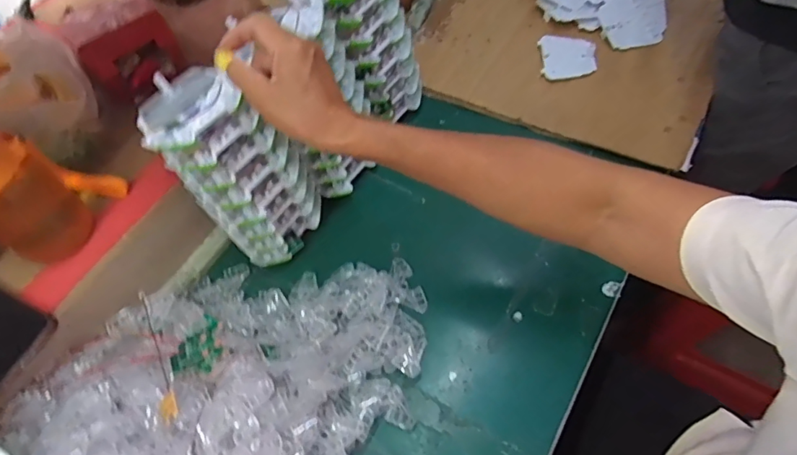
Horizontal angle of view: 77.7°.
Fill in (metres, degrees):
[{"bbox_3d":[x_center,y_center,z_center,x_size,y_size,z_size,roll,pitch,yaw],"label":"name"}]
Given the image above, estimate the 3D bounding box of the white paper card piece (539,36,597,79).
[{"bbox_3d":[0.225,-0.227,0.656,0.068,0.009,0.075,3,60,6],"label":"white paper card piece"}]

